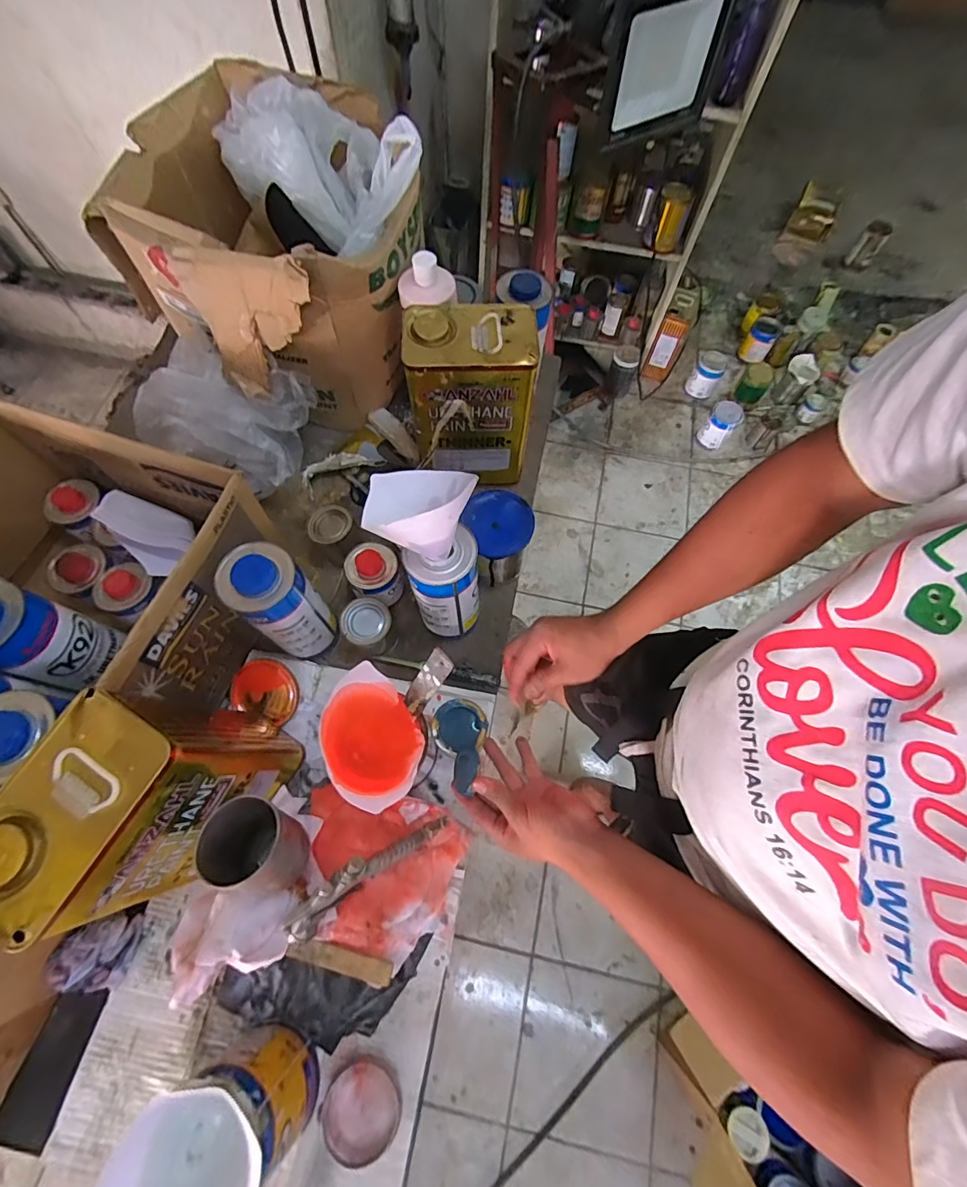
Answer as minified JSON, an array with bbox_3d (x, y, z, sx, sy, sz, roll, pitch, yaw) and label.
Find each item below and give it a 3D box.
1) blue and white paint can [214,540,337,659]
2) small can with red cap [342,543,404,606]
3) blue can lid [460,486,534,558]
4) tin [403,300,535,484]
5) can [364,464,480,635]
[{"bbox_3d":[-0.244,0.015,0.587,0.070,0.184,0.077,1,67,-2],"label":"blue and white paint can"},{"bbox_3d":[-0.153,-0.025,0.673,0.068,0.073,0.064,1,67,-2],"label":"small can with red cap"},{"bbox_3d":[0.021,-0.100,0.650,0.089,0.012,0.097,1,67,-2],"label":"blue can lid"},{"bbox_3d":[-0.020,-0.278,0.692,0.163,0.227,0.110,0,67,-2],"label":"tin"},{"bbox_3d":[-0.067,-0.045,0.562,0.111,0.253,0.114,-9,68,-6],"label":"can"}]

